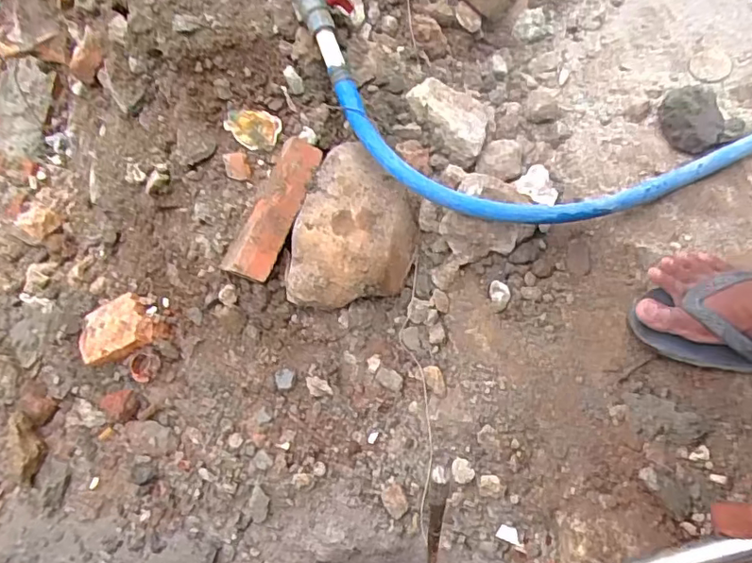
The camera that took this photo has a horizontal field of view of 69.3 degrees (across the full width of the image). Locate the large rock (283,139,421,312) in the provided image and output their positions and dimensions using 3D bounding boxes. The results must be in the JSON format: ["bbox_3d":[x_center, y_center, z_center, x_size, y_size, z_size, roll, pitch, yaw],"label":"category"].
[{"bbox_3d":[-0.024,-0.057,0.713,0.153,0.091,0.206,18,82,0],"label":"large rock"}]

